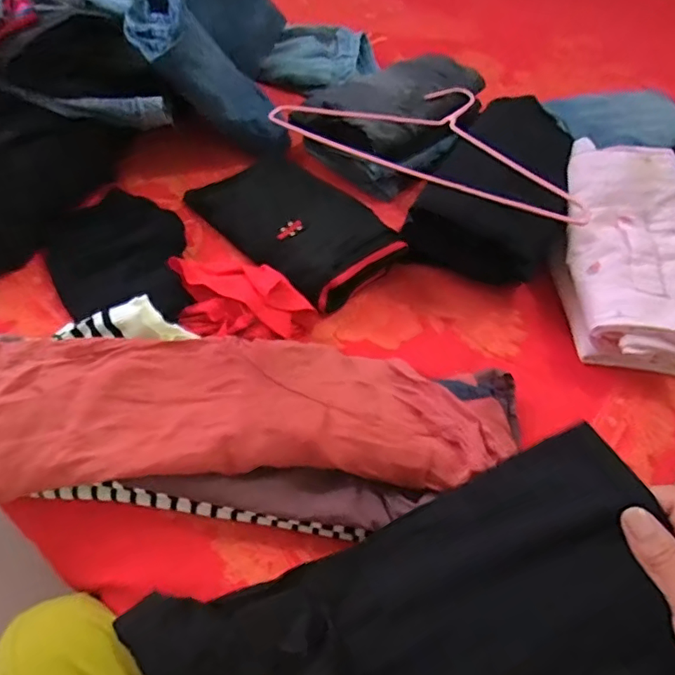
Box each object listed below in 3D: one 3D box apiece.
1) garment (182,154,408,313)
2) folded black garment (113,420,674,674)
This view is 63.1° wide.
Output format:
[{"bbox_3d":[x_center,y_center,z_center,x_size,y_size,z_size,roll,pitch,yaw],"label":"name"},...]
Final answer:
[{"bbox_3d":[-0.050,-0.148,0.712,0.154,0.048,0.274,-34,62,-27],"label":"garment"},{"bbox_3d":[0.040,0.241,0.372,0.398,0.086,0.224,-29,63,13],"label":"folded black garment"}]

